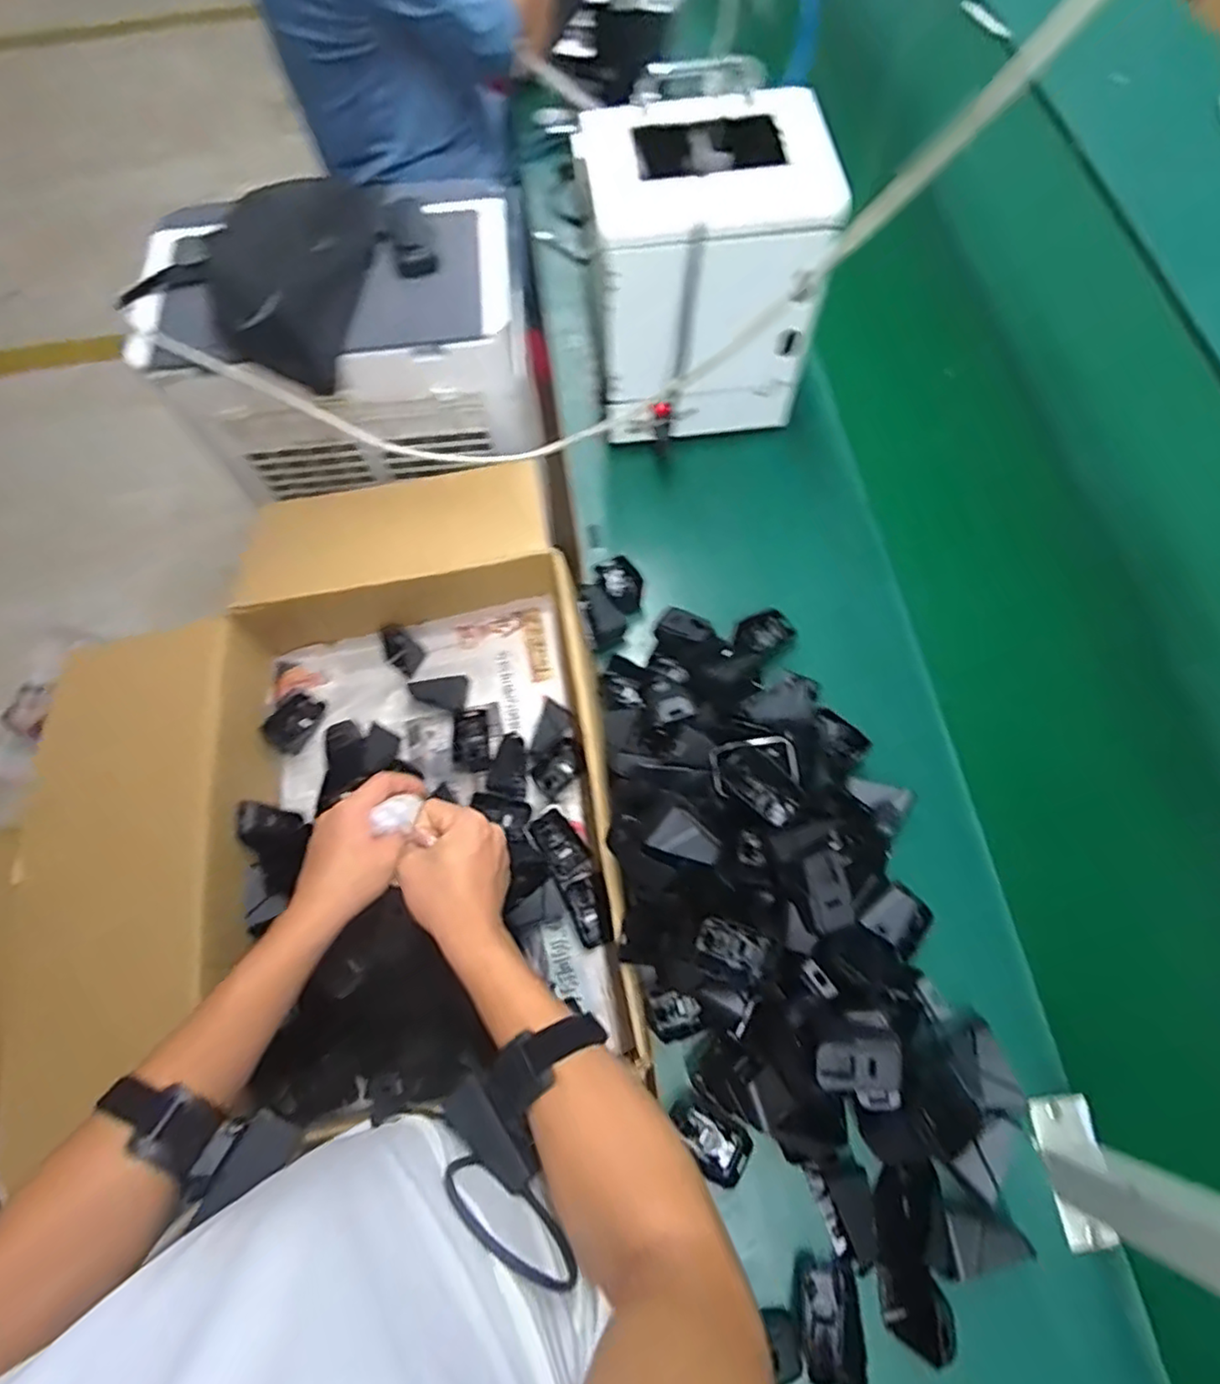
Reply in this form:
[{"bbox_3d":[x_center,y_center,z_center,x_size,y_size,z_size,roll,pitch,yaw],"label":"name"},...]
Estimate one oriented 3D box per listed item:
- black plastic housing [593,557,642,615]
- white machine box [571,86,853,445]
[{"bbox_3d":[0.014,-0.131,0.816,0.048,0.020,0.069,-24,70,-7],"label":"black plastic housing"},{"bbox_3d":[0.098,-0.471,0.779,0.233,0.282,0.184,-10,69,-2],"label":"white machine box"}]

